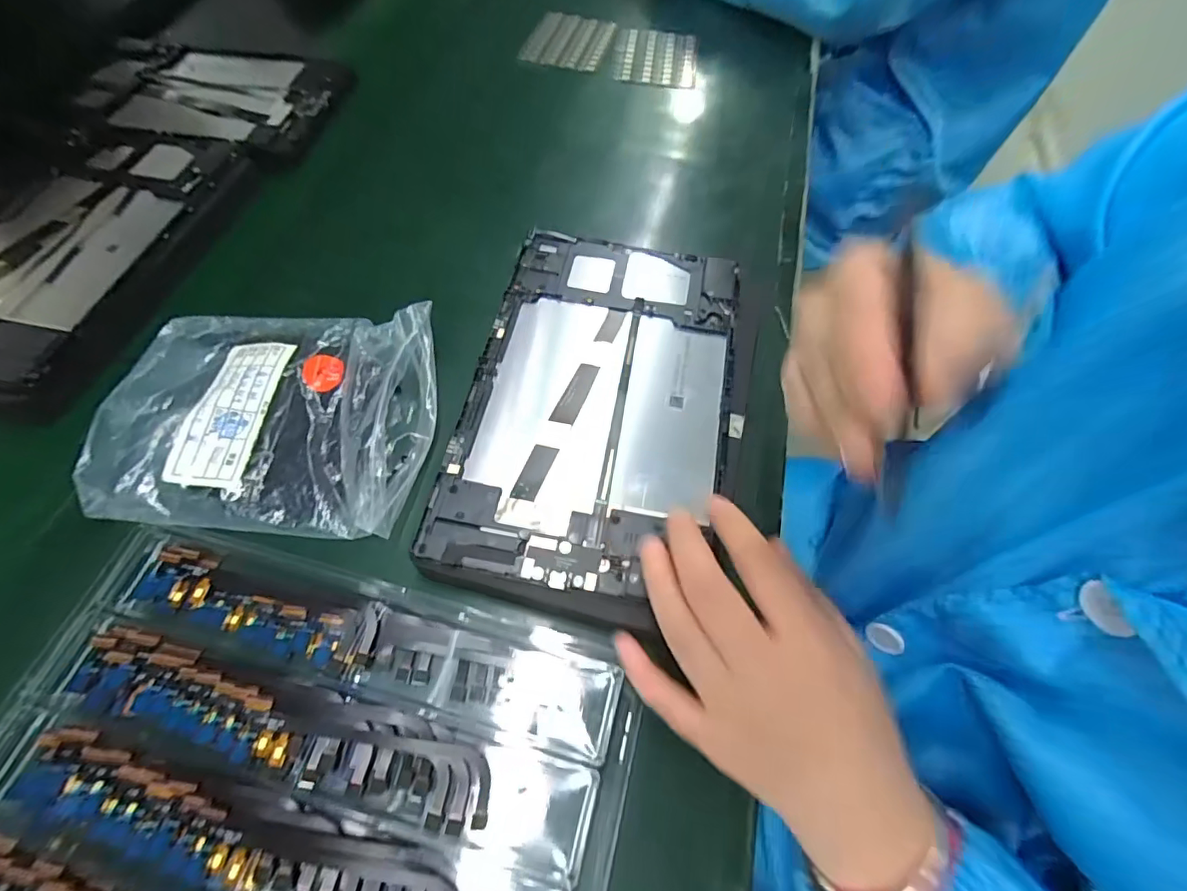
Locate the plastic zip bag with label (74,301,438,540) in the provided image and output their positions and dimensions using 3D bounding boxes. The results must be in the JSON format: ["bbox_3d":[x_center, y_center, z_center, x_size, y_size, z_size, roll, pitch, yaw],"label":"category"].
[{"bbox_3d":[-0.179,-0.024,0.299,0.166,0.030,0.139,2,60,2],"label":"plastic zip bag with label"}]

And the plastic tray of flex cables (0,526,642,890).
[{"bbox_3d":[-0.132,0.159,0.214,0.266,0.016,0.215,15,61,4],"label":"plastic tray of flex cables"}]

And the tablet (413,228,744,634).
[{"bbox_3d":[0.004,-0.029,0.305,0.146,0.012,0.242,12,61,2],"label":"tablet"}]

